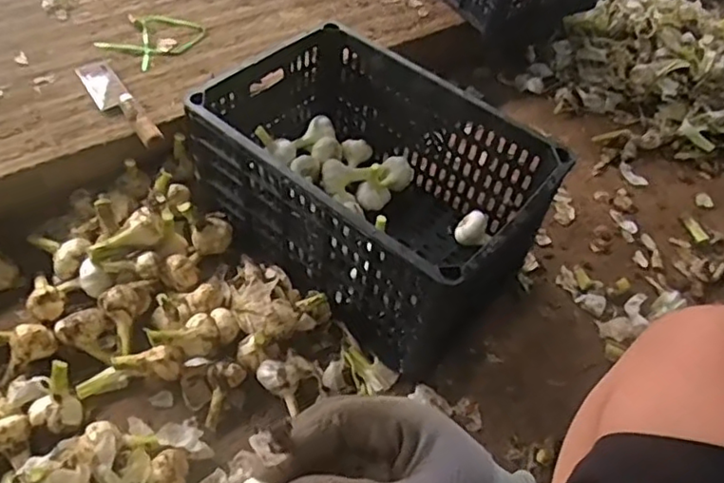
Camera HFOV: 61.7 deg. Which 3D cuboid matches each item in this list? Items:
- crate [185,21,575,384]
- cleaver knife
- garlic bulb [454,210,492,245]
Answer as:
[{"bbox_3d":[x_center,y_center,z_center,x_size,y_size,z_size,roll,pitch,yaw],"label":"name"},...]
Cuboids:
[{"bbox_3d":[0.009,-0.086,0.863,0.446,0.223,0.297,38,55,18],"label":"crate"},{"bbox_3d":[-0.373,-0.215,0.921,0.057,0.039,0.253,-25,59,-25],"label":"cleaver knife"},{"bbox_3d":[0.169,-0.015,0.924,0.052,0.049,0.048,18,52,3],"label":"garlic bulb"}]

